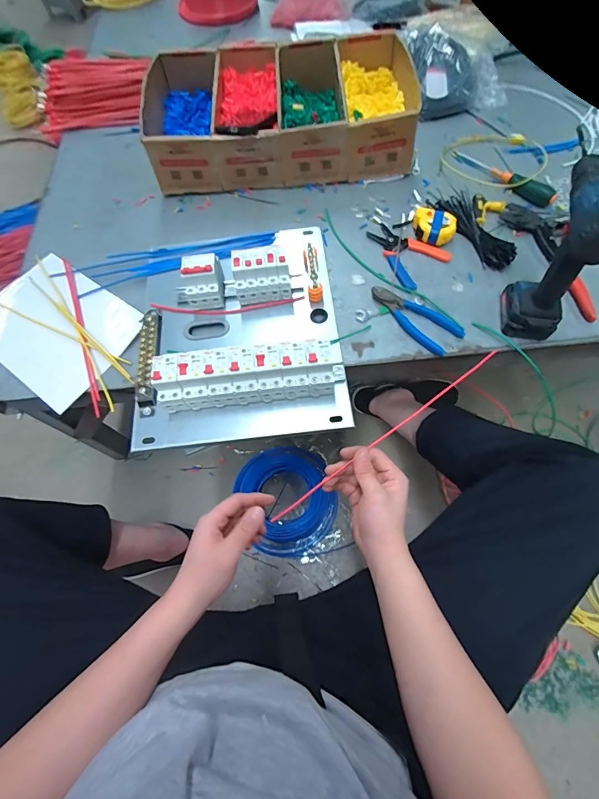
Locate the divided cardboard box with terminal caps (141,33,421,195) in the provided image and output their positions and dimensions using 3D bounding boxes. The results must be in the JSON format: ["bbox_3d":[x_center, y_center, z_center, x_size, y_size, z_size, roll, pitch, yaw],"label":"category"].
[{"bbox_3d":[-0.050,-0.604,0.801,0.517,0.114,0.328,-2,65,3],"label":"divided cardboard box with terminal caps"}]

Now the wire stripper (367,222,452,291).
[{"bbox_3d":[0.184,-0.271,0.696,0.102,0.011,0.144,-40,69,-14],"label":"wire stripper"}]

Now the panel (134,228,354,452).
[{"bbox_3d":[-0.100,-0.137,0.613,0.324,0.089,0.402,-6,65,1],"label":"panel"}]

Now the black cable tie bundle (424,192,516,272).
[{"bbox_3d":[0.313,-0.313,0.692,0.049,0.034,0.193,-26,66,-8],"label":"black cable tie bundle"}]

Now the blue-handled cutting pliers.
[{"bbox_3d":[0.188,-0.138,0.632,0.061,0.019,0.160,-39,69,-13],"label":"blue-handled cutting pliers"}]

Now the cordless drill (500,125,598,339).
[{"bbox_3d":[0.364,-0.206,0.544,0.067,0.220,0.152,7,66,7],"label":"cordless drill"}]

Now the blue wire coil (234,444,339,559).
[{"bbox_3d":[-0.031,0.241,0.936,0.241,0.054,0.260,-25,66,-8],"label":"blue wire coil"}]

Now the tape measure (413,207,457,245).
[{"bbox_3d":[0.246,-0.316,0.700,0.081,0.037,0.076,-1,65,3],"label":"tape measure"}]

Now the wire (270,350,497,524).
[{"bbox_3d":[0.118,0.043,0.500,0.374,0.010,0.007,-35,68,-9],"label":"wire"}]

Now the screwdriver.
[{"bbox_3d":[0.400,-0.448,0.762,0.032,0.037,0.229,-37,69,-13],"label":"screwdriver"}]

